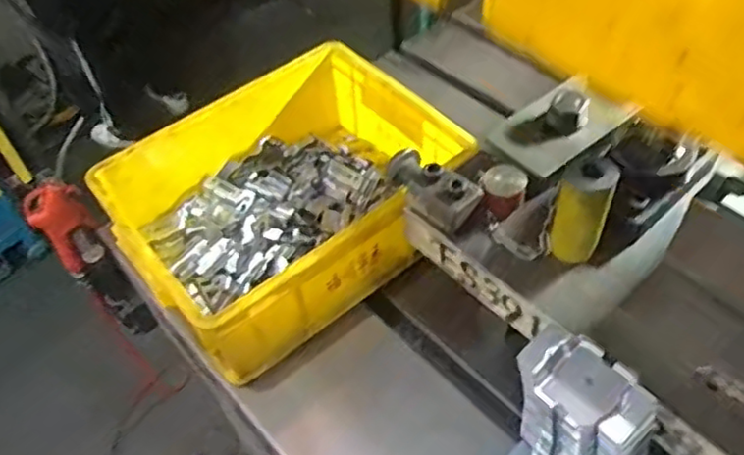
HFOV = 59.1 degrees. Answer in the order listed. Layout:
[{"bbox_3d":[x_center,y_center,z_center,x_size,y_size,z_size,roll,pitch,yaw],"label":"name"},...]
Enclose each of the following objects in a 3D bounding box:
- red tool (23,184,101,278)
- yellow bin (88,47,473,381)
[{"bbox_3d":[-0.375,0.000,0.812,0.027,0.129,0.063,27,57,24],"label":"red tool"},{"bbox_3d":[-0.093,-0.032,0.727,0.345,0.119,0.258,-34,56,-22],"label":"yellow bin"}]

